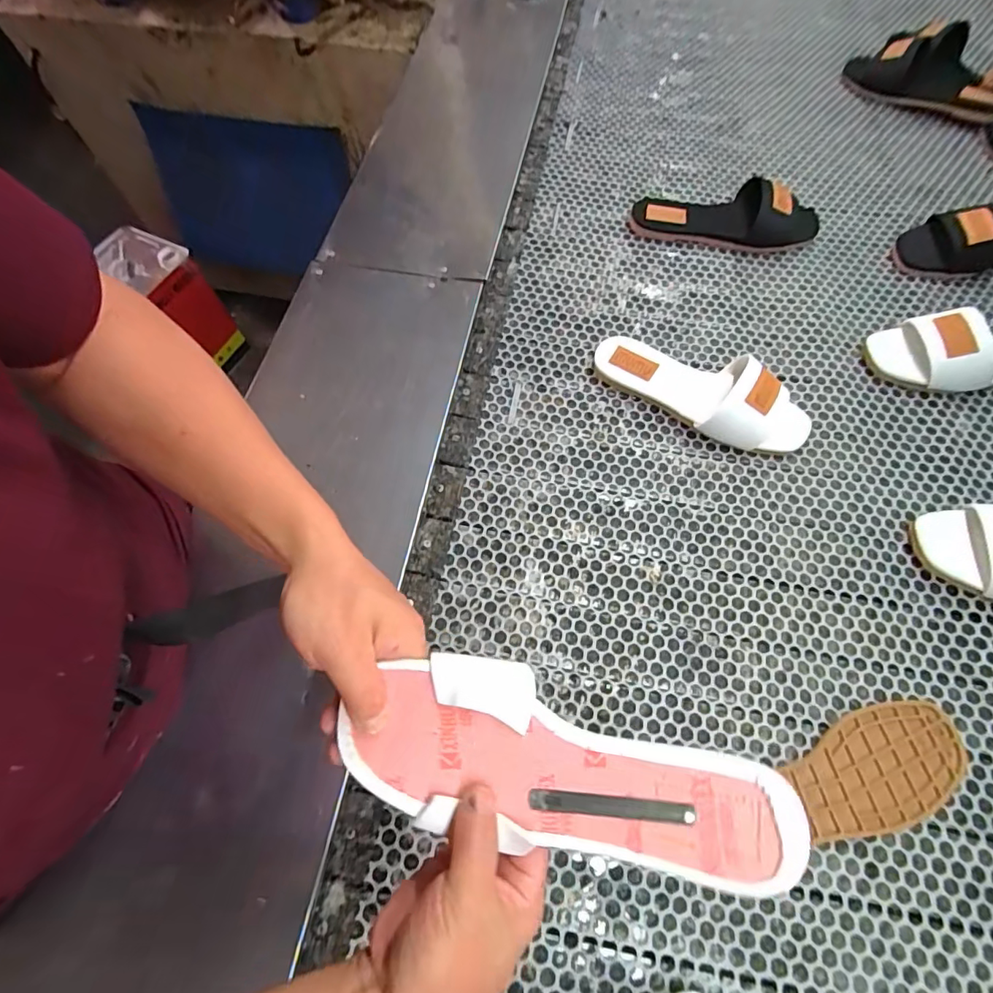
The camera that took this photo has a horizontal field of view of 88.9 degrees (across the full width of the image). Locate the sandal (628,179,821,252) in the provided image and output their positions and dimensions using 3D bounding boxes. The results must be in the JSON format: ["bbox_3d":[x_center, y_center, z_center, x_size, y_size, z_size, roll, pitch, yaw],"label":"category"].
[{"bbox_3d":[0.331,-0.407,0.716,0.267,0.060,0.103,10,66,6],"label":"sandal"}]

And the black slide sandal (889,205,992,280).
[{"bbox_3d":[0.686,-0.351,0.681,0.264,0.060,0.095,-5,65,-1],"label":"black slide sandal"}]

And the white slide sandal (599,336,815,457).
[{"bbox_3d":[0.241,-0.133,0.592,0.256,0.059,0.101,33,70,15],"label":"white slide sandal"}]

